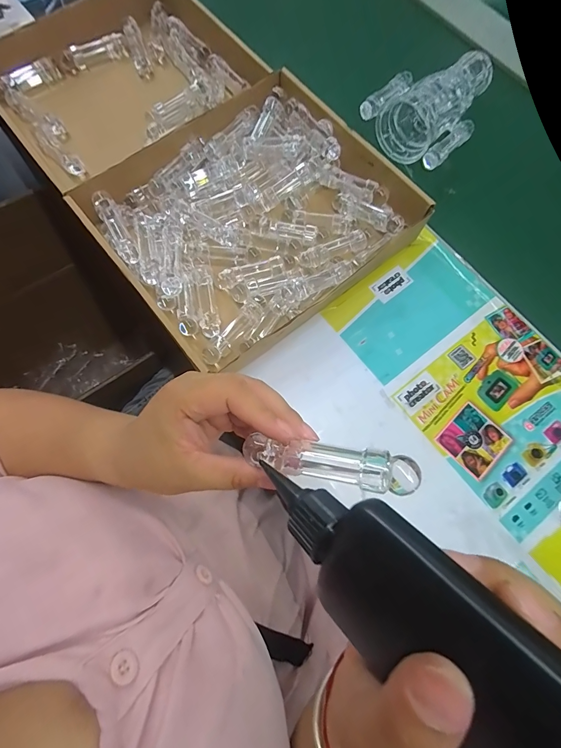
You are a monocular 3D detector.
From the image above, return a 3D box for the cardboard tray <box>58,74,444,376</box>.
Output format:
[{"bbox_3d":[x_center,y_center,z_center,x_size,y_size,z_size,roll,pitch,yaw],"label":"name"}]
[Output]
[{"bbox_3d":[-0.035,-0.181,0.415,0.307,0.056,0.272,-37,78,-10],"label":"cardboard tray"}]

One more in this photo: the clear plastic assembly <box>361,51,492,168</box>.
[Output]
[{"bbox_3d":[0.212,-0.359,0.469,0.181,0.048,0.121,-41,79,-11],"label":"clear plastic assembly"}]

